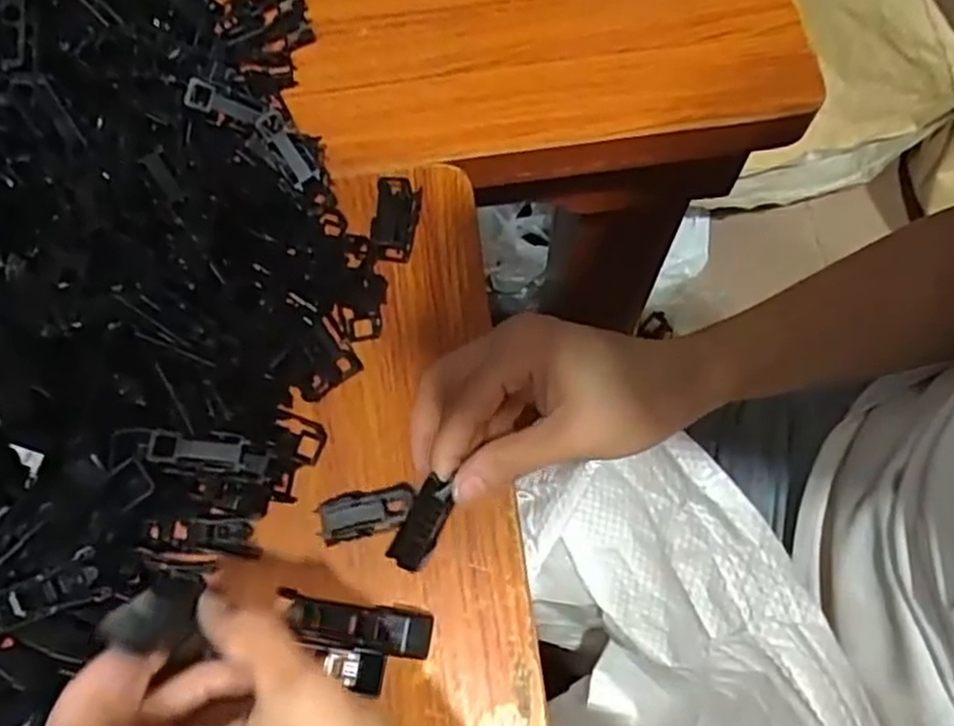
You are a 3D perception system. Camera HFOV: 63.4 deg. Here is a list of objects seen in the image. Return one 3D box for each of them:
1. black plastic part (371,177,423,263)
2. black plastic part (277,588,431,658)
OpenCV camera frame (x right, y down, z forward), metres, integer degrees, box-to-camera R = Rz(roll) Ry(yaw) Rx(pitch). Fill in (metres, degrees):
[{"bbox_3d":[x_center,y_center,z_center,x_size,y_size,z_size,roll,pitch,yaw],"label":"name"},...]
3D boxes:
[{"bbox_3d":[-0.041,-0.074,0.398,0.022,0.011,0.044,6,70,3],"label":"black plastic part"},{"bbox_3d":[-0.053,0.112,0.333,0.067,0.014,0.019,9,70,4],"label":"black plastic part"}]

